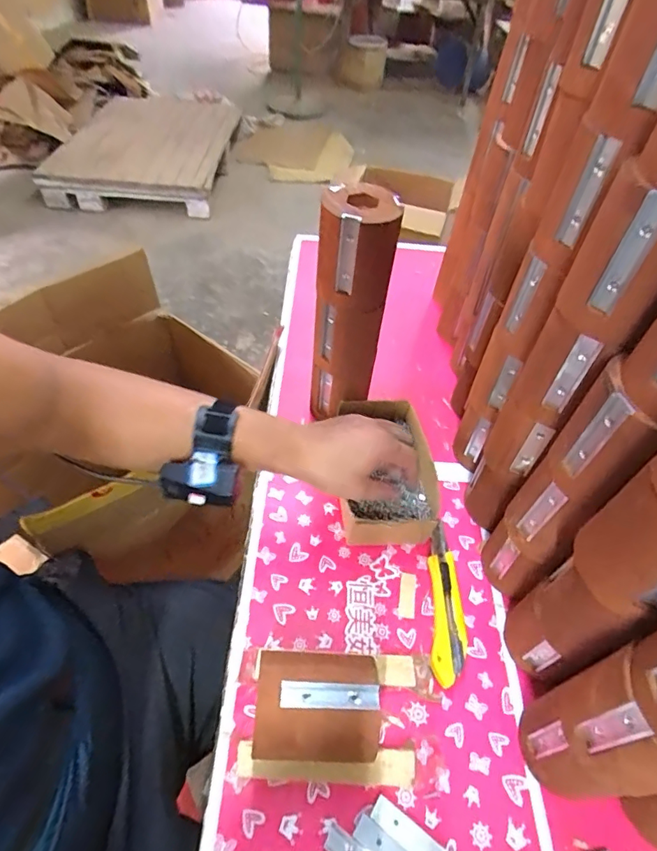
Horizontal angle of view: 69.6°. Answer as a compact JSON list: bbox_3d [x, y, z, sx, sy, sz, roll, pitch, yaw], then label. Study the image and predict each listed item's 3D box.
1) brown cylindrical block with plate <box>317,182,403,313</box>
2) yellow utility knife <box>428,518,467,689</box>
[{"bbox_3d":[0.028,-0.177,0.480,0.075,0.108,0.069,2,49,-2],"label":"brown cylindrical block with plate"},{"bbox_3d":[0.125,0.182,0.506,0.033,0.018,0.170,6,49,1],"label":"yellow utility knife"}]

